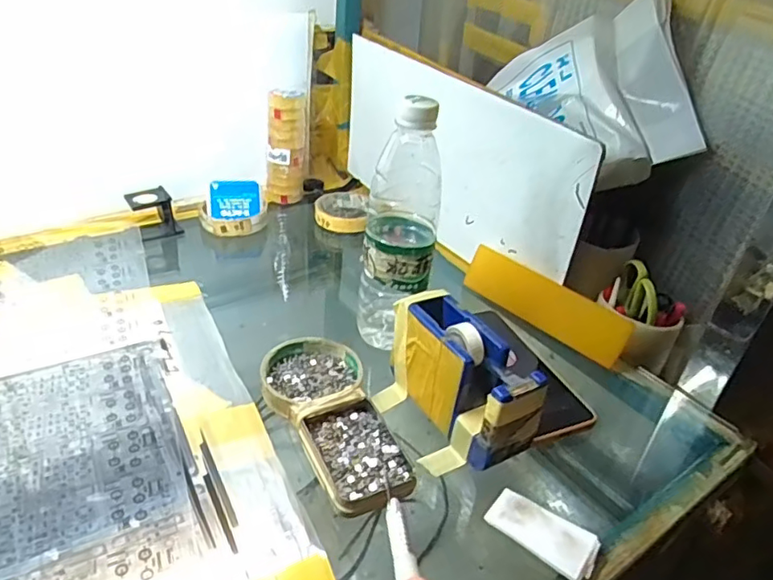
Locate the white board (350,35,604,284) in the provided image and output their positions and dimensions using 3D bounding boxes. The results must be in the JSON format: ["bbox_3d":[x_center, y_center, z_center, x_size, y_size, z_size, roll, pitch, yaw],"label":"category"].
[{"bbox_3d":[0.068,-0.162,0.691,0.013,0.186,0.417,-17,40,-31],"label":"white board"}]

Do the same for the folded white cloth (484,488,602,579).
[{"bbox_3d":[0.105,0.167,0.389,0.072,0.013,0.037,25,38,26],"label":"folded white cloth"}]

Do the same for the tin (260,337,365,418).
[{"bbox_3d":[-0.066,0.070,0.486,0.086,0.014,0.074,-16,39,-29],"label":"tin"}]

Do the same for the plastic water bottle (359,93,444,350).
[{"bbox_3d":[0.014,-0.053,0.505,0.061,0.224,0.070,7,33,0],"label":"plastic water bottle"}]

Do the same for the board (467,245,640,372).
[{"bbox_3d":[0.164,0.011,0.604,0.185,0.052,0.011,33,23,35],"label":"board"}]

